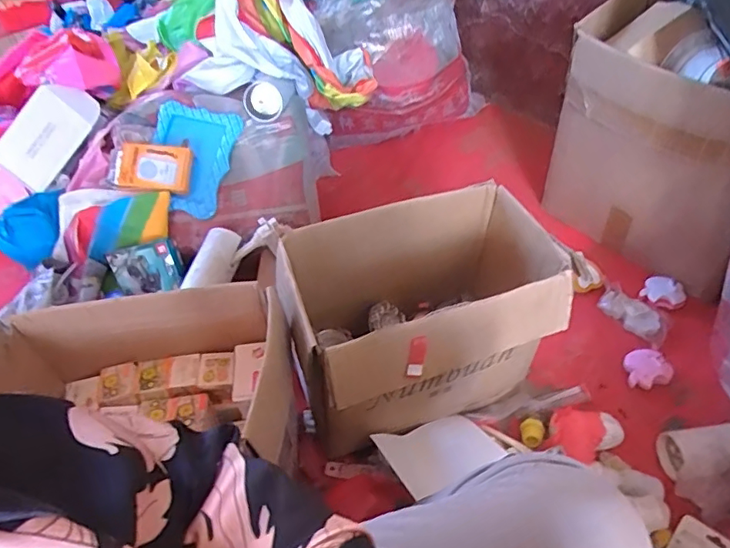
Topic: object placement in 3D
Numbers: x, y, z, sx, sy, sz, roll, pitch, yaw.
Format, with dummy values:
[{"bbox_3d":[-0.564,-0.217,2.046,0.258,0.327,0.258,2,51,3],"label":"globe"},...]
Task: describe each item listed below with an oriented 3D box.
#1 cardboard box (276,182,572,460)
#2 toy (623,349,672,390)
[{"bbox_3d":[0.088,0.074,0.821,0.384,0.284,0.232,-18,49,-12],"label":"cardboard box"},{"bbox_3d":[0.497,0.164,0.944,0.072,0.024,0.068,-1,48,4],"label":"toy"}]

